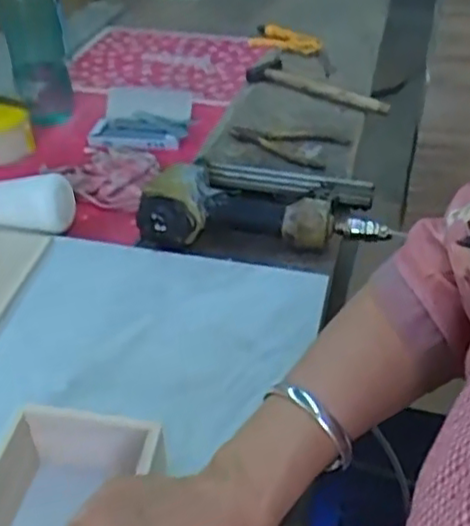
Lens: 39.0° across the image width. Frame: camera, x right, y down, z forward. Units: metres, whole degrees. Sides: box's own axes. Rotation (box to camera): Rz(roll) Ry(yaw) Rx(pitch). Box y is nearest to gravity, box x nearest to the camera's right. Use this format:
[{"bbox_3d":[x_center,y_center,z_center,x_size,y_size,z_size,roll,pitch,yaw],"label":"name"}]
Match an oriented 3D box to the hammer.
[{"bbox_3d":[0.130,-0.267,1.007,0.245,0.029,0.084,31,47,33],"label":"hammer"}]

